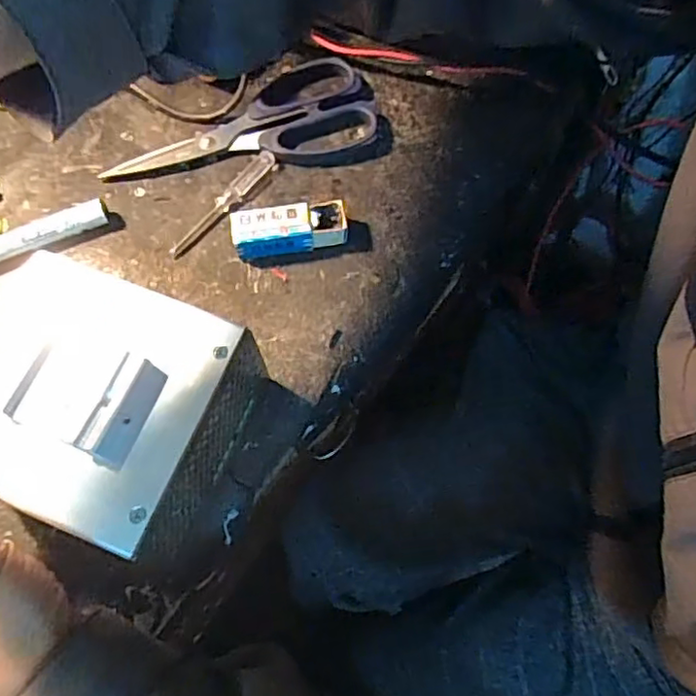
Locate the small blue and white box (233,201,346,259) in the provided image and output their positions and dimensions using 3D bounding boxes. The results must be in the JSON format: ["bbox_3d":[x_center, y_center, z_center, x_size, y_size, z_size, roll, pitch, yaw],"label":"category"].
[{"bbox_3d":[-0.035,-0.071,0.370,0.067,0.023,0.022,-11,69,-4],"label":"small blue and white box"}]

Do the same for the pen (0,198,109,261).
[{"bbox_3d":[-0.212,-0.057,0.366,0.138,0.015,0.017,-23,70,-9],"label":"pen"}]

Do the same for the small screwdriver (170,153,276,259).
[{"bbox_3d":[-0.077,-0.090,0.383,0.011,0.008,0.090,37,73,14],"label":"small screwdriver"}]

